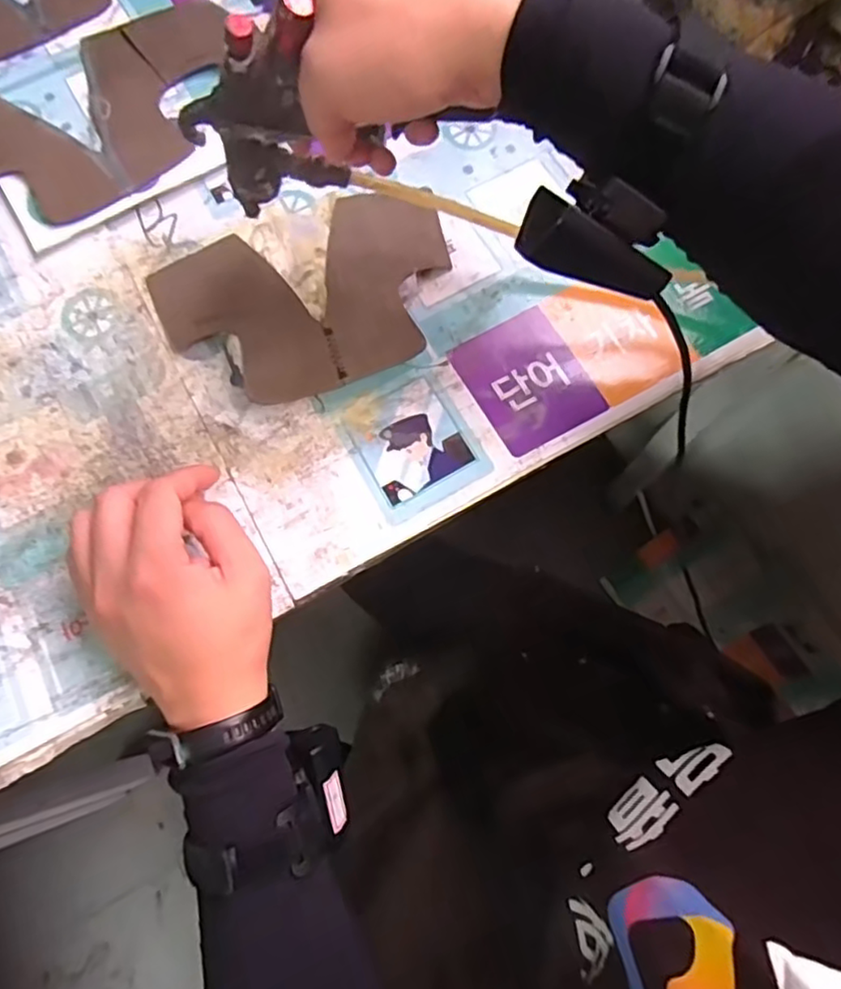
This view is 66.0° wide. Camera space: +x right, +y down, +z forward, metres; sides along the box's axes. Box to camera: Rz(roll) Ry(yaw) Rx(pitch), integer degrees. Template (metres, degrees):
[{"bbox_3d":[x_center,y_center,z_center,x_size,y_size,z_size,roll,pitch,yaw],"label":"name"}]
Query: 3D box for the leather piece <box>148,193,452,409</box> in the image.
[{"bbox_3d":[-0.070,-0.125,0.413,0.189,0.024,0.132,-19,74,-3],"label":"leather piece"}]

